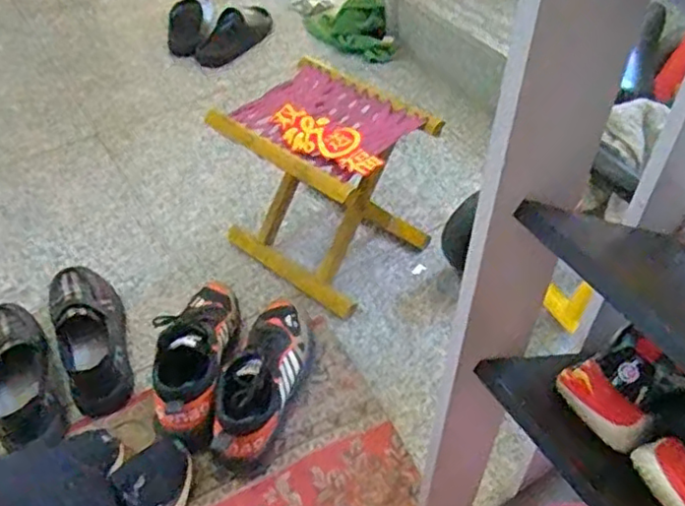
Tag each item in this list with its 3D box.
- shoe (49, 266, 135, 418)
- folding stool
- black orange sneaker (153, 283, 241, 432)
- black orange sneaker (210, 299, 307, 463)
[{"bbox_3d":[-0.369,0.116,0.950,0.089,0.079,0.239,-19,49,-17],"label":"shoe"},{"bbox_3d":[-0.028,-0.104,1.020,0.226,0.275,0.246,-35,56,-28],"label":"folding stool"},{"bbox_3d":[-0.205,0.136,0.907,0.094,0.112,0.233,-2,47,-1],"label":"black orange sneaker"},{"bbox_3d":[-0.108,0.161,0.893,0.085,0.095,0.273,7,47,7],"label":"black orange sneaker"}]

